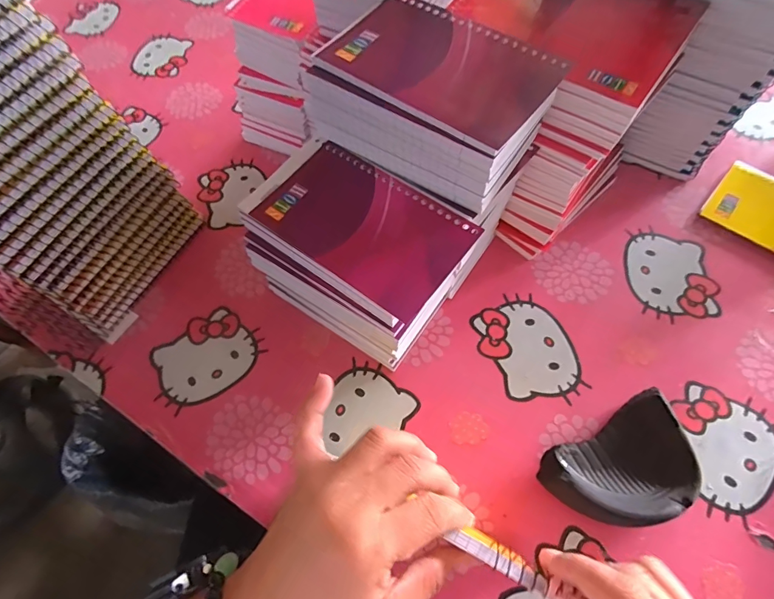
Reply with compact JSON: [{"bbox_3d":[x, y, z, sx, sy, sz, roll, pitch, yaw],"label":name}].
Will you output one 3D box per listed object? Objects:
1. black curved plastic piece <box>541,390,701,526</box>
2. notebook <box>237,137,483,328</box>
[{"bbox_3d":[0.159,0.116,0.283,0.097,0.028,0.066,-27,64,-11],"label":"black curved plastic piece"},{"bbox_3d":[-0.020,-0.048,0.271,0.138,0.018,0.081,34,69,19],"label":"notebook"}]

